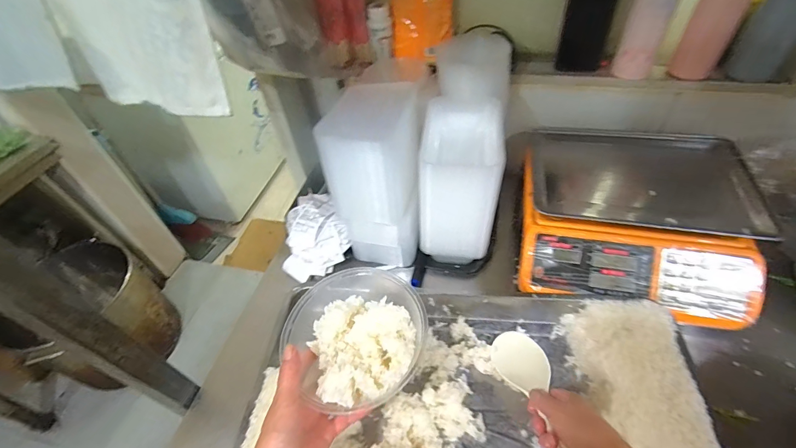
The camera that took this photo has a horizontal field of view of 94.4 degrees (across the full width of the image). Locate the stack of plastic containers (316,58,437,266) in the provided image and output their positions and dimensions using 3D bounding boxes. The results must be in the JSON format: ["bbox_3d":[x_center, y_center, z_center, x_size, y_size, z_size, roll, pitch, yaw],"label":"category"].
[{"bbox_3d":[-0.023,-0.096,0.658,0.140,0.270,0.208,4,48,10],"label":"stack of plastic containers"}]

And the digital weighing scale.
[{"bbox_3d":[0.405,-0.025,0.646,0.349,0.119,0.358,9,49,15],"label":"digital weighing scale"}]

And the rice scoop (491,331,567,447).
[{"bbox_3d":[0.181,0.225,0.479,0.068,0.014,0.227,-8,26,-1],"label":"rice scoop"}]

